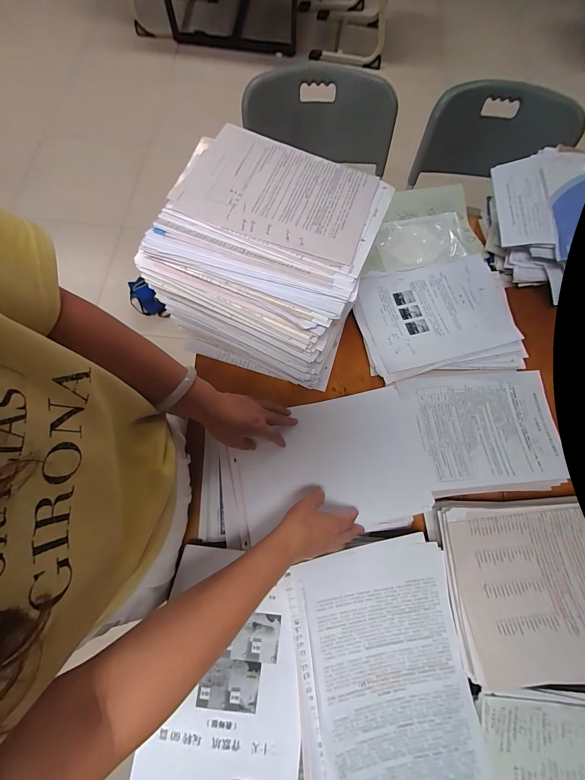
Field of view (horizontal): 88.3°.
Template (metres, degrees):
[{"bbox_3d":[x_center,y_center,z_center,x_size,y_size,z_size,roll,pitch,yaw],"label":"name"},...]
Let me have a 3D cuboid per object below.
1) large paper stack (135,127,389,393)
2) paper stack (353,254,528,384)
[{"bbox_3d":[-0.035,-0.217,0.549,0.317,0.228,0.313,21,73,4],"label":"large paper stack"},{"bbox_3d":[0.301,-0.150,0.630,0.340,0.049,0.253,-8,70,-6],"label":"paper stack"}]

